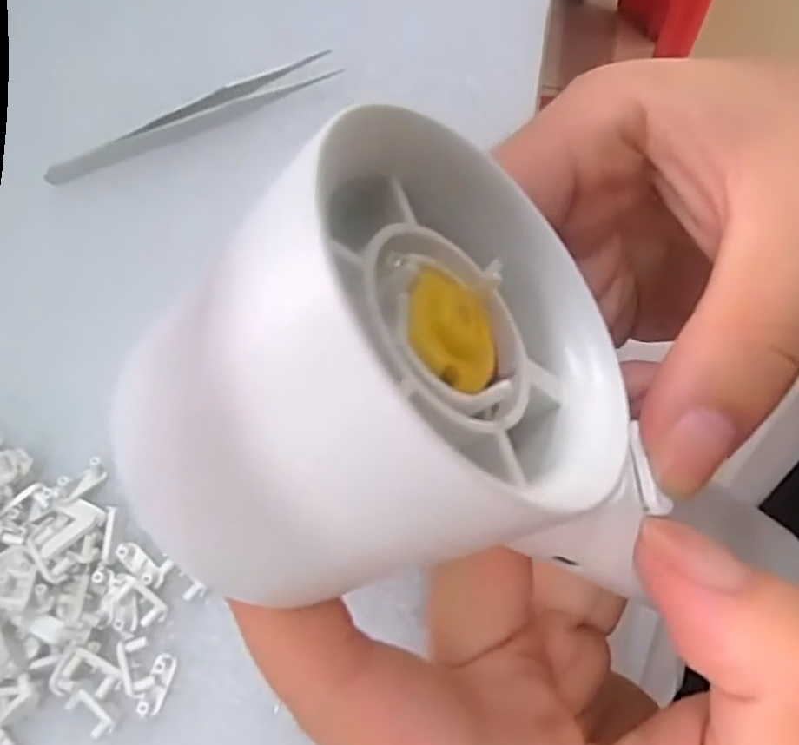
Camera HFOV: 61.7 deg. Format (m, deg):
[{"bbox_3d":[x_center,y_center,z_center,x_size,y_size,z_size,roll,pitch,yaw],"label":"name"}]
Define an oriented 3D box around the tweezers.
[{"bbox_3d":[-0.083,-0.107,0.278,0.124,0.010,0.015,-28,73,-10],"label":"tweezers"}]

